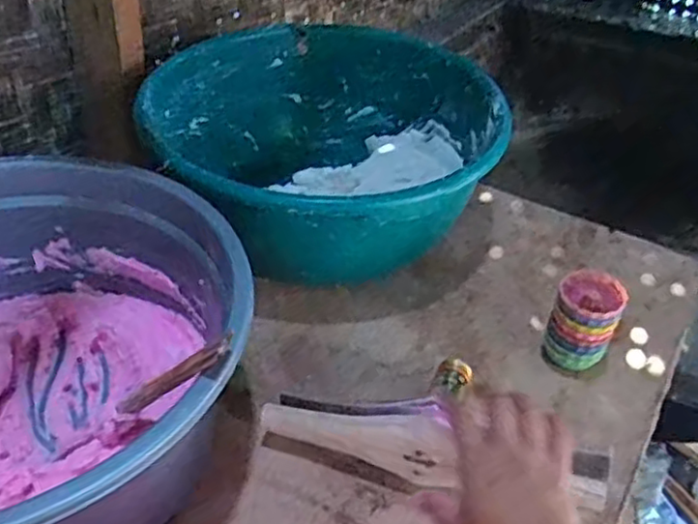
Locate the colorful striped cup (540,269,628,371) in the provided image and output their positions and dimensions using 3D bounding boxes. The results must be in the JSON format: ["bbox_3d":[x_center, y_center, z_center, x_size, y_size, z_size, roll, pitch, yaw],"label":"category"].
[{"bbox_3d":[0.242,0.062,0.715,0.066,0.103,0.066,1,37,-1],"label":"colorful striped cup"}]

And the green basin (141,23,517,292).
[{"bbox_3d":[-0.028,-0.127,0.870,0.406,0.188,0.404,1,37,-1],"label":"green basin"}]

